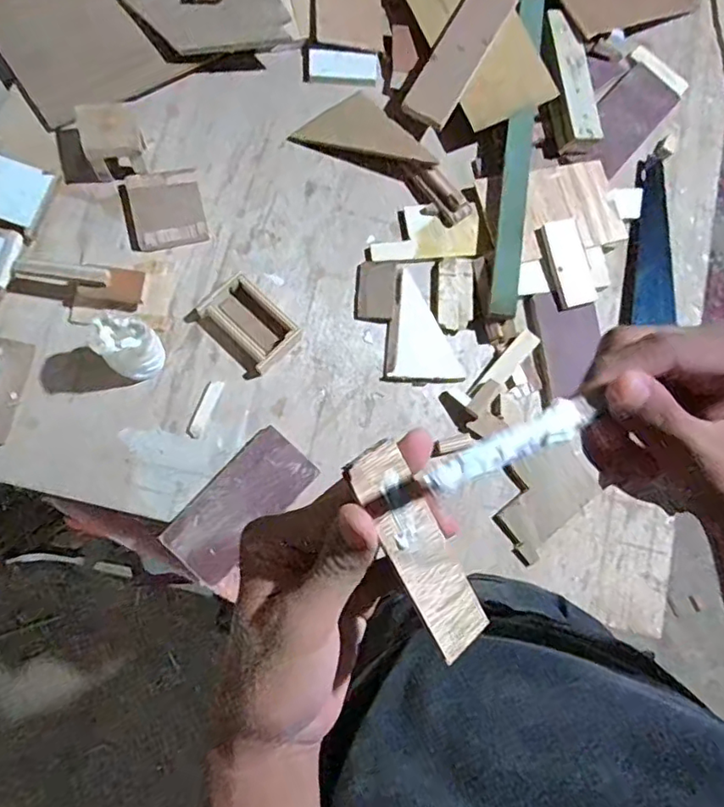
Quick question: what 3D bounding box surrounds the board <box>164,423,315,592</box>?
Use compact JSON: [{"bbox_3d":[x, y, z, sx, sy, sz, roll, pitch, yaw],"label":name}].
[{"bbox_3d":[-0.152,0.124,0.706,0.090,0.024,0.193,43,77,3],"label":"board"}]

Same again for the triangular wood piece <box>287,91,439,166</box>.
[{"bbox_3d":[0.012,-0.402,0.813,0.194,0.022,0.101,14,78,2],"label":"triangular wood piece"}]

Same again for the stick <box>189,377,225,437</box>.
[{"bbox_3d":[-0.200,0.004,0.733,0.016,0.005,0.080,22,77,-2],"label":"stick"}]

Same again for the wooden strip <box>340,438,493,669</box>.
[{"bbox_3d":[0.023,0.058,0.225,0.026,0.004,0.089,-32,98,-30],"label":"wooden strip"}]

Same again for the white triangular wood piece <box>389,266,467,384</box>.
[{"bbox_3d":[0.065,-0.093,0.776,0.087,0.016,0.158,-24,83,-11],"label":"white triangular wood piece"}]

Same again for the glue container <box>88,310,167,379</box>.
[{"bbox_3d":[-0.277,-0.067,0.682,0.062,0.103,0.065,39,77,2],"label":"glue container"}]

